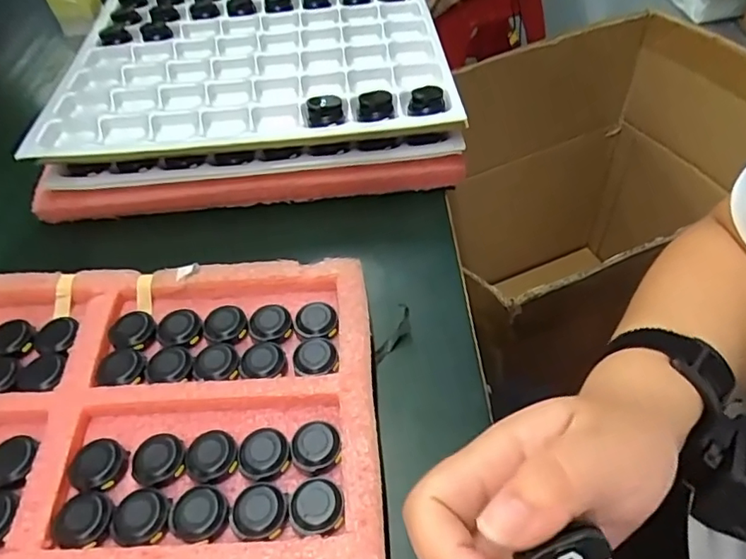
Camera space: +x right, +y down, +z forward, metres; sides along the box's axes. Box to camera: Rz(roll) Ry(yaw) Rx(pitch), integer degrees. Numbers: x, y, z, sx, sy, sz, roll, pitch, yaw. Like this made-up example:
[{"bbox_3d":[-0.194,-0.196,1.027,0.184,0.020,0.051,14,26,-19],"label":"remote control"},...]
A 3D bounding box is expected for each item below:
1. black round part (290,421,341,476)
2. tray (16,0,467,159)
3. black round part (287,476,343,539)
[{"bbox_3d":[-0.033,0.099,0.320,0.028,0.014,0.029,-2,49,2],"label":"black round part"},{"bbox_3d":[-0.127,-0.292,0.592,0.359,0.043,0.489,-7,49,-3],"label":"tray"},{"bbox_3d":[-0.030,0.124,0.296,0.029,0.008,0.029,-2,49,2],"label":"black round part"}]

